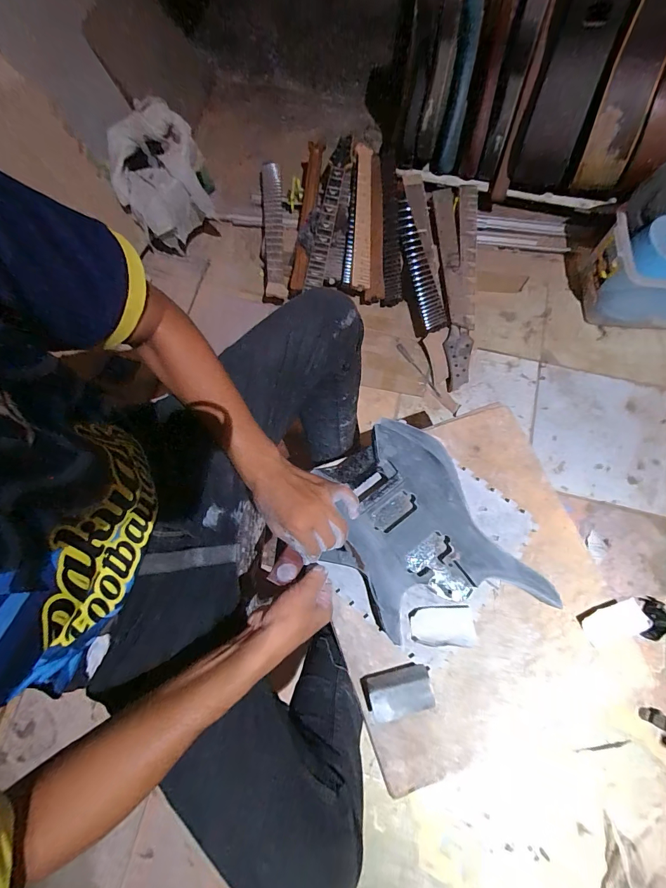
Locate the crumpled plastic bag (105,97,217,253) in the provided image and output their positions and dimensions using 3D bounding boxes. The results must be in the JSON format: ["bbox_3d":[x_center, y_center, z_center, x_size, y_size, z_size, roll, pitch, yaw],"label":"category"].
[{"bbox_3d":[-0.497,-0.761,1.089,0.256,0.267,0.246,-24,76,-5],"label":"crumpled plastic bag"}]

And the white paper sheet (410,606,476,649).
[{"bbox_3d":[0.174,0.290,0.579,0.098,0.014,0.055,-2,75,1],"label":"white paper sheet"}]

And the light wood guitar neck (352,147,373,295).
[{"bbox_3d":[0.093,-0.727,1.147,0.056,0.043,0.516,2,75,2],"label":"light wood guitar neck"}]

